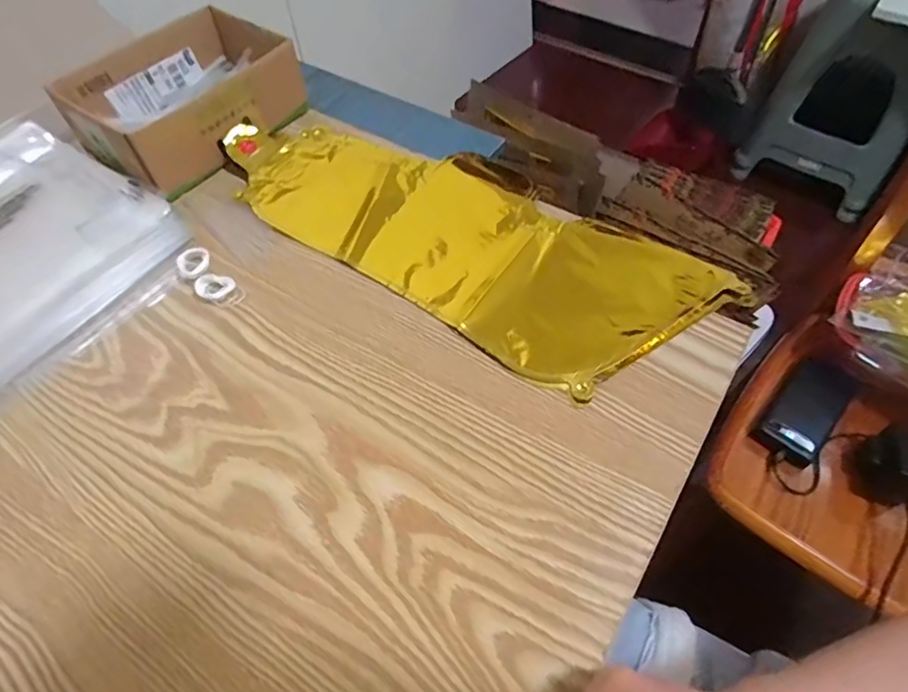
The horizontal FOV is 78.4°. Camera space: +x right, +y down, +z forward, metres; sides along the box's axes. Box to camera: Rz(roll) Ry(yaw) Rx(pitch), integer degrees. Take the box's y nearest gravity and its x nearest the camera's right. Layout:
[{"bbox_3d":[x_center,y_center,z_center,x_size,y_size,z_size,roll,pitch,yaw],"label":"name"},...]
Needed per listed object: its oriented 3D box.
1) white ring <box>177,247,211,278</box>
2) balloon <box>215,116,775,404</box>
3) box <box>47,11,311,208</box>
[{"bbox_3d":[-0.211,-0.067,0.450,0.023,0.011,0.025,-1,56,1],"label":"white ring"},{"bbox_3d":[0.002,-0.106,0.466,0.418,0.012,0.175,32,62,21],"label":"balloon"},{"bbox_3d":[-0.251,-0.239,0.530,0.145,0.063,0.190,33,63,22],"label":"box"}]

